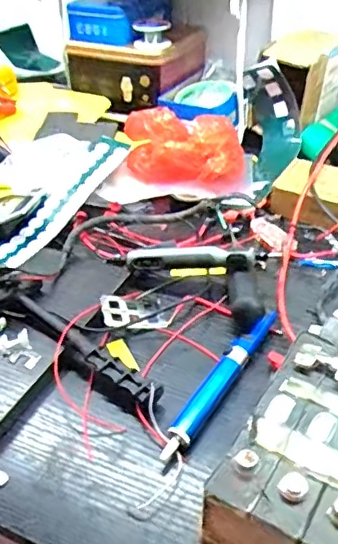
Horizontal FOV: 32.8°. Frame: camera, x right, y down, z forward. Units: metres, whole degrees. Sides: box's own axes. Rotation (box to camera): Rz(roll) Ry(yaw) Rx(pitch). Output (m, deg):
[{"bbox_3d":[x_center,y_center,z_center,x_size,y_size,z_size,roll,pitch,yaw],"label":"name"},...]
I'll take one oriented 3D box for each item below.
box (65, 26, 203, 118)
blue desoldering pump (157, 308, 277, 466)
[{"bbox_3d":[-0.052,-0.336,0.935,0.174,0.092,0.166,20,41,28],"label":"box"},{"bbox_3d":[0.048,0.091,0.500,0.018,0.022,0.184,19,41,27],"label":"blue desoldering pump"}]

